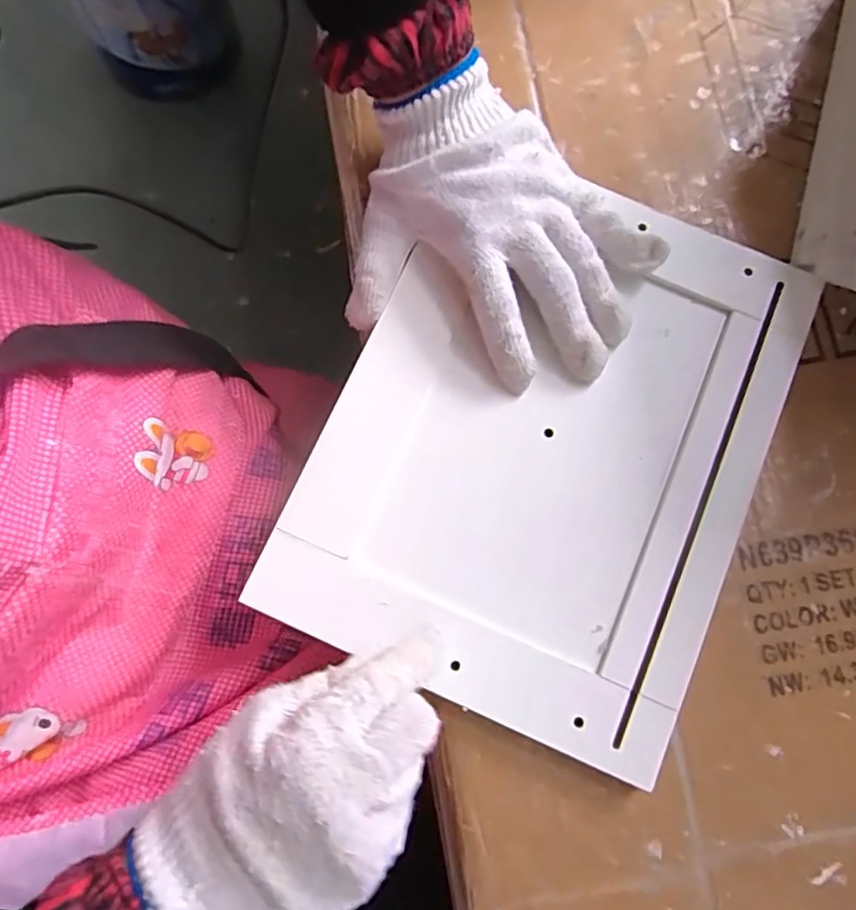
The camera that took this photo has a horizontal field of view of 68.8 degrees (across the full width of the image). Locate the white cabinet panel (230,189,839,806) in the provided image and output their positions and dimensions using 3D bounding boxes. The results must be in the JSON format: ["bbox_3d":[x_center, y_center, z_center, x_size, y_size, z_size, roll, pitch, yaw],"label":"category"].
[{"bbox_3d":[0.064,-0.010,0.328,0.214,0.012,0.277,24,79,5],"label":"white cabinet panel"}]

